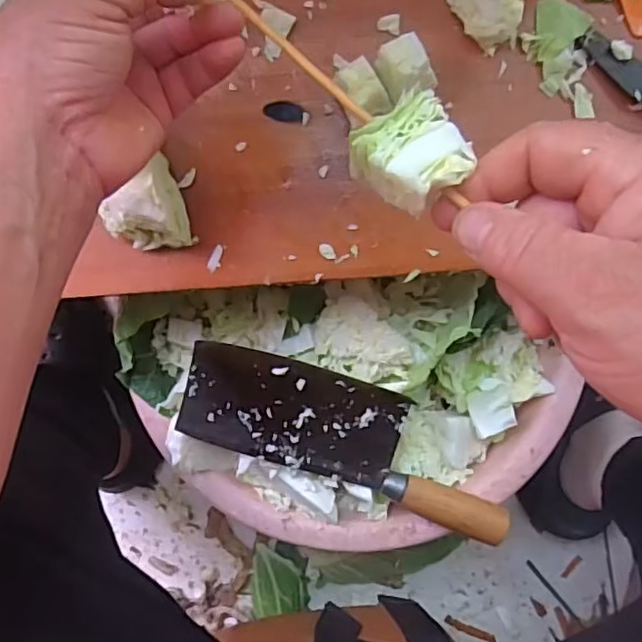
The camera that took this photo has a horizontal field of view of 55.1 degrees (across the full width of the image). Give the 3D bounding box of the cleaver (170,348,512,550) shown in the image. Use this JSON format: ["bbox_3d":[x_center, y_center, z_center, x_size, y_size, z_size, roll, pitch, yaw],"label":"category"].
[{"bbox_3d":[0.023,0.088,0.476,0.262,0.020,0.081,20,88,2],"label":"cleaver"}]

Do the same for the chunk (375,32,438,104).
[{"bbox_3d":[0.052,-0.156,0.383,0.029,0.029,0.033,-24,88,0],"label":"chunk"}]

